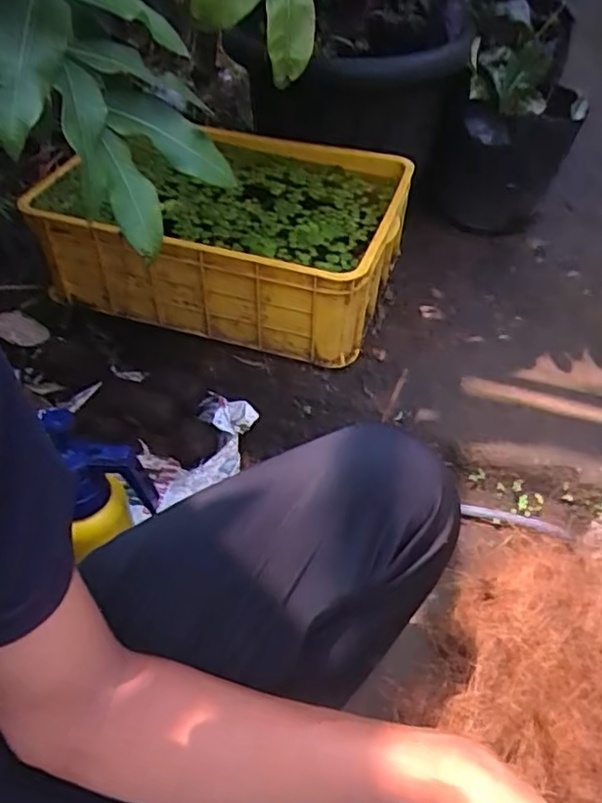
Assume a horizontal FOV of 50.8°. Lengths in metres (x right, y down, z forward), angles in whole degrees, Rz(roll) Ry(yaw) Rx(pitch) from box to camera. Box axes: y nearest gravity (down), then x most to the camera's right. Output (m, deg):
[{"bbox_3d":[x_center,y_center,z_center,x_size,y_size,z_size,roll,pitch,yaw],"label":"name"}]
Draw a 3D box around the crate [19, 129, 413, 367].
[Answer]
[{"bbox_3d":[-0.130,-0.317,1.175,0.593,0.194,0.379,15,47,10],"label":"crate"}]

